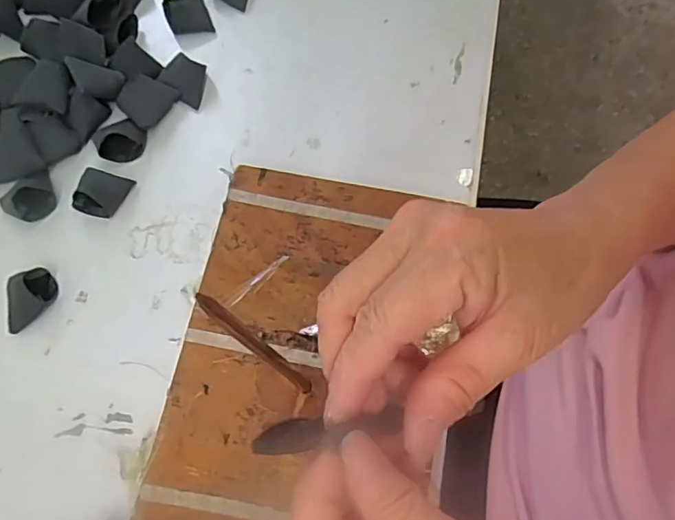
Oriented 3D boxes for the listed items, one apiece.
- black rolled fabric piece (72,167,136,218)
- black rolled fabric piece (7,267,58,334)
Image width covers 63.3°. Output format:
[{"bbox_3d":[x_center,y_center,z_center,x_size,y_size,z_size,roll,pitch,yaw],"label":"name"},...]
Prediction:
[{"bbox_3d":[-0.181,-0.053,0.414,0.038,0.023,0.036,11,71,7],"label":"black rolled fabric piece"},{"bbox_3d":[-0.221,0.028,0.391,0.031,0.019,0.040,-8,70,0],"label":"black rolled fabric piece"}]

